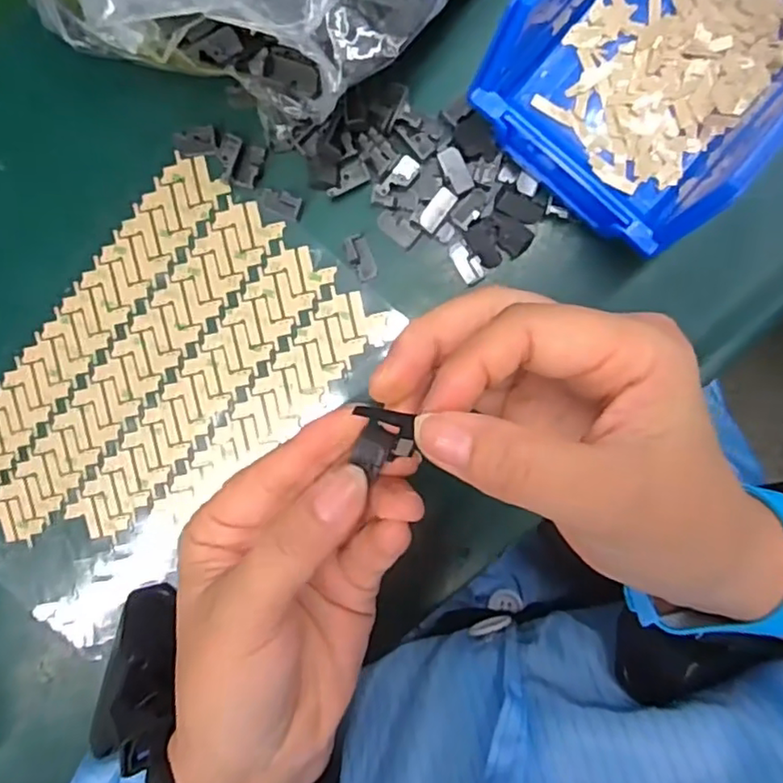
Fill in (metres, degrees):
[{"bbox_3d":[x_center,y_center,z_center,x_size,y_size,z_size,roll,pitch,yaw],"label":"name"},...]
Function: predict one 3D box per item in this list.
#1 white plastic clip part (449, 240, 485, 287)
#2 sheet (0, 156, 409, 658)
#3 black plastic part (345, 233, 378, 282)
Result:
[{"bbox_3d":[0.036,-0.062,0.301,0.011,0.009,0.022,-31,93,7],"label":"white plastic clip part"},{"bbox_3d":[-0.126,0.011,0.324,0.137,0.004,0.243,43,96,-2],"label":"sheet"},{"bbox_3d":[-0.015,-0.065,0.305,0.011,0.008,0.022,-26,93,7],"label":"black plastic part"}]

